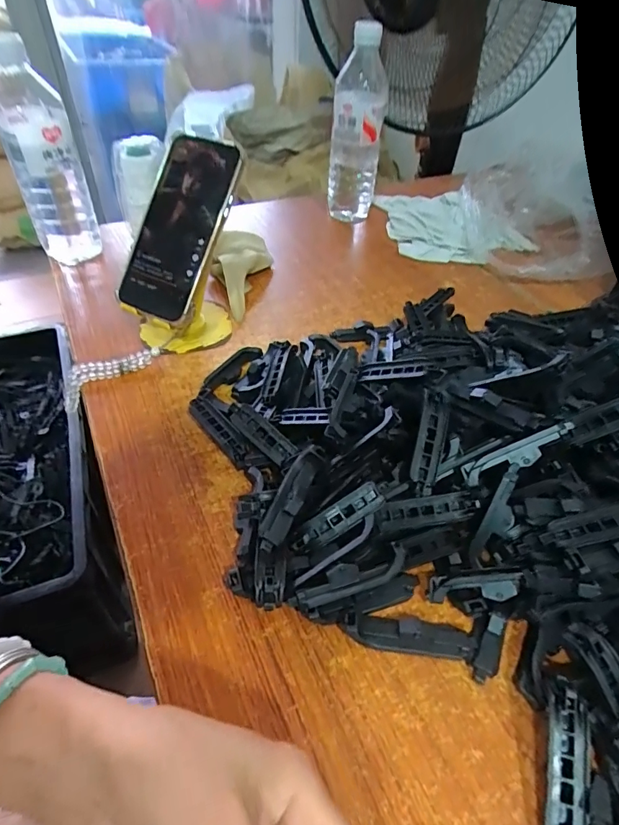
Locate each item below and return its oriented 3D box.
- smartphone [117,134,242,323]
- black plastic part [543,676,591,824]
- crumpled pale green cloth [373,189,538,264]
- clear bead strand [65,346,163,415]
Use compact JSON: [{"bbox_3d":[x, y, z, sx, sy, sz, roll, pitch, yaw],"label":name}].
[{"bbox_3d":[-0.116,-0.168,0.410,0.081,0.164,0.013,25,4,19],"label":"smartphone"},{"bbox_3d":[0.122,0.171,0.215,0.018,0.009,0.075,12,67,9],"label":"black plastic part"},{"bbox_3d":[0.207,-0.287,0.665,0.186,0.047,0.210,-5,45,-9],"label":"crumpled pale green cloth"},{"bbox_3d":[-0.186,-0.036,0.420,0.095,0.029,0.021,-28,52,-12],"label":"clear bead strand"}]

